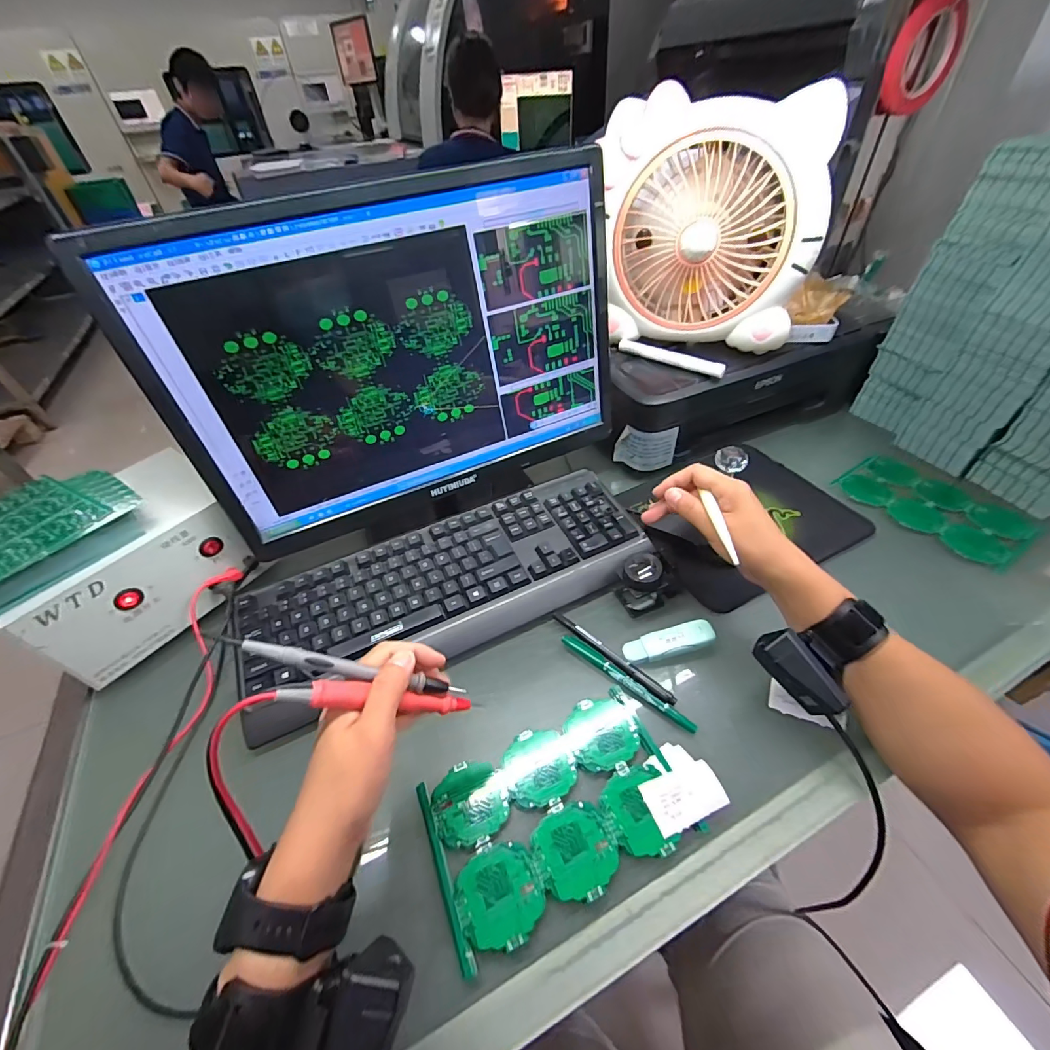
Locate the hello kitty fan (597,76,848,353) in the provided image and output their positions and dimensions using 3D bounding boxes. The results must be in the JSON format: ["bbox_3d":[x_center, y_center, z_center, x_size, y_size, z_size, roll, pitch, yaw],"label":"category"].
[{"bbox_3d":[0.216,-0.350,0.539,0.248,0.231,0.093,14,48,18],"label":"hello kitty fan"}]

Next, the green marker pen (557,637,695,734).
[{"bbox_3d":[0.090,0.142,0.409,0.136,0.006,0.012,31,56,31],"label":"green marker pen"}]

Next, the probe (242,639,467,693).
[{"bbox_3d":[-0.104,0.096,0.290,0.142,0.013,0.014,21,42,-19],"label":"probe"}]

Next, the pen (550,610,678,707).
[{"bbox_3d":[0.080,0.122,0.426,0.012,0.008,0.137,-36,53,-27],"label":"pen"}]

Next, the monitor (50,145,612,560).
[{"bbox_3d":[-0.106,-0.147,0.460,0.436,0.309,0.067,-23,48,-16],"label":"monitor"}]

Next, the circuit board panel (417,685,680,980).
[{"bbox_3d":[0.023,0.215,0.344,0.185,0.004,0.117,-20,46,-14],"label":"circuit board panel"}]

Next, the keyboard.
[{"bbox_3d":[-0.074,0.059,0.486,0.426,0.035,0.157,-23,48,-16],"label":"keyboard"}]

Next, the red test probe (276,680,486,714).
[{"bbox_3d":[-0.086,0.112,0.288,0.131,0.010,0.014,22,32,-35],"label":"red test probe"}]

